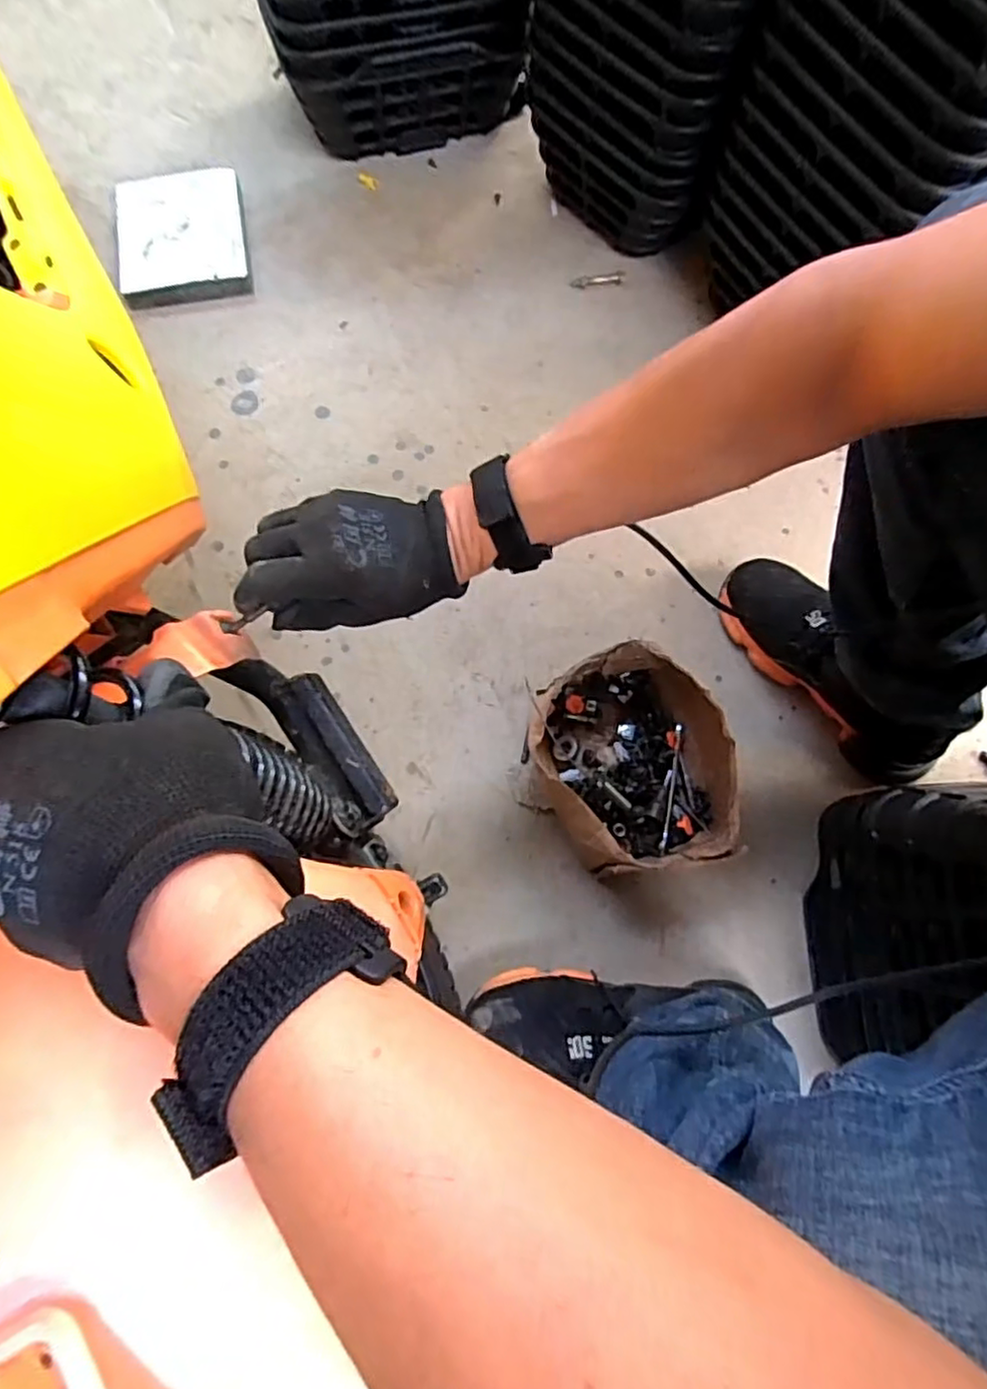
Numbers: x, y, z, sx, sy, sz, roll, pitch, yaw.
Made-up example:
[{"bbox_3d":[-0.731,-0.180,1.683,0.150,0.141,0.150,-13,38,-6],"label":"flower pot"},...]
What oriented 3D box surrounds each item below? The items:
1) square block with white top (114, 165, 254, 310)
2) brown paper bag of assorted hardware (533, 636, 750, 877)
[{"bbox_3d":[-0.405,-0.596,0.841,0.161,0.027,0.209,-12,74,-4],"label":"square block with white top"},{"bbox_3d":[0.133,0.066,0.621,0.170,0.094,0.200,-25,76,-8],"label":"brown paper bag of assorted hardware"}]

